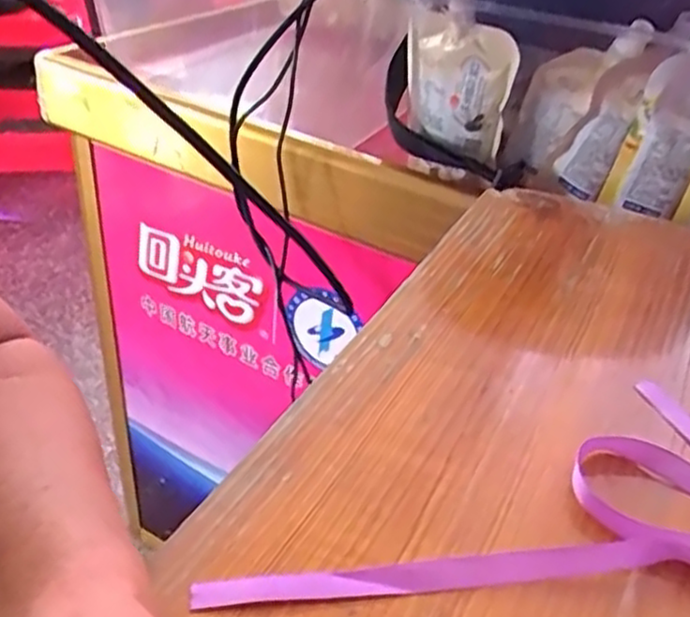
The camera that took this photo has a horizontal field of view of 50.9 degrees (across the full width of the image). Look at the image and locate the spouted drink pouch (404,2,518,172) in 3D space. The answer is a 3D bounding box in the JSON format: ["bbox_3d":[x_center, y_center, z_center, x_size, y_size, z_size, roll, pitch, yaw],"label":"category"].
[{"bbox_3d":[0.084,-0.165,0.531,0.025,0.095,0.085,-26,46,-37],"label":"spouted drink pouch"}]

